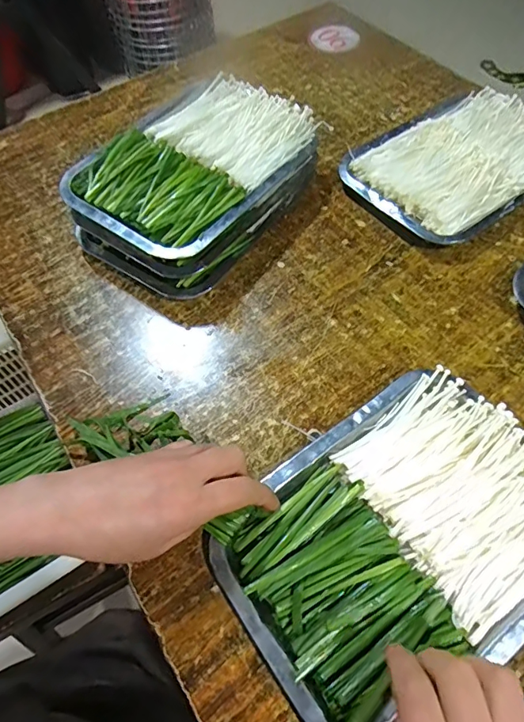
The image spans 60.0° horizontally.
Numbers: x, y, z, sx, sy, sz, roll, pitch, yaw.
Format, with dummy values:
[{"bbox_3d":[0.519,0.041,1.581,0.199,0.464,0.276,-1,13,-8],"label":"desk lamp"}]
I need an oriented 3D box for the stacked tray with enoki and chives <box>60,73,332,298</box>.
[{"bbox_3d":[-0.071,-0.207,0.519,0.190,0.076,0.264,31,67,19],"label":"stacked tray with enoki and chives"}]

